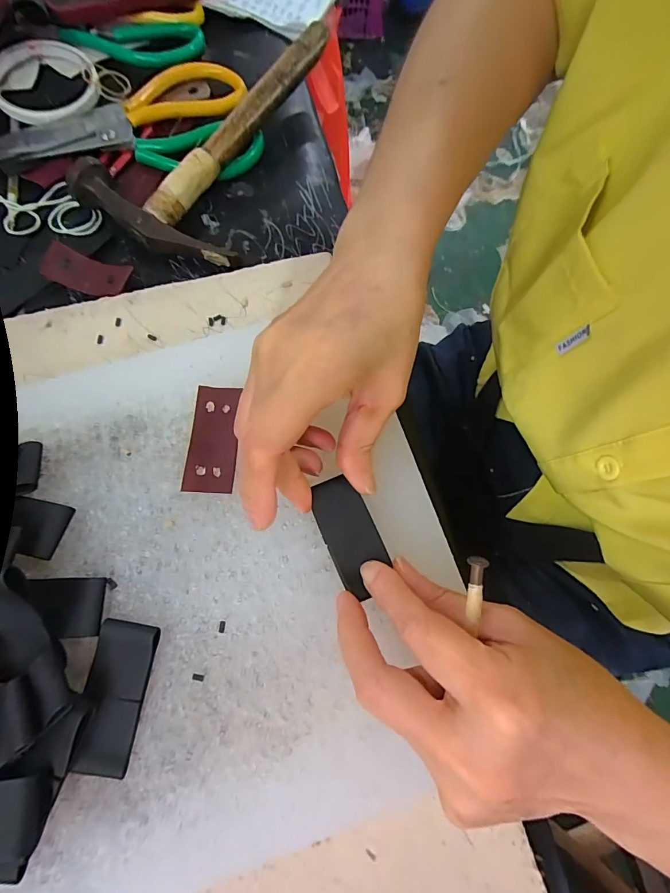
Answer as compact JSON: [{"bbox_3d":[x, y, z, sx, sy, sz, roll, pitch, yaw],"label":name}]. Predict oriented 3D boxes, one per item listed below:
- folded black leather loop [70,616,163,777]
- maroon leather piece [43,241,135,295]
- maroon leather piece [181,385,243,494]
[{"bbox_3d":[-0.101,0.114,0.184,0.027,0.008,0.061,9,74,2],"label":"folded black leather loop"},{"bbox_3d":[-0.179,-0.125,0.290,0.054,0.005,0.026,15,106,-12],"label":"maroon leather piece"},{"bbox_3d":[-0.067,-0.004,0.221,0.026,0.004,0.059,2,74,0],"label":"maroon leather piece"}]

